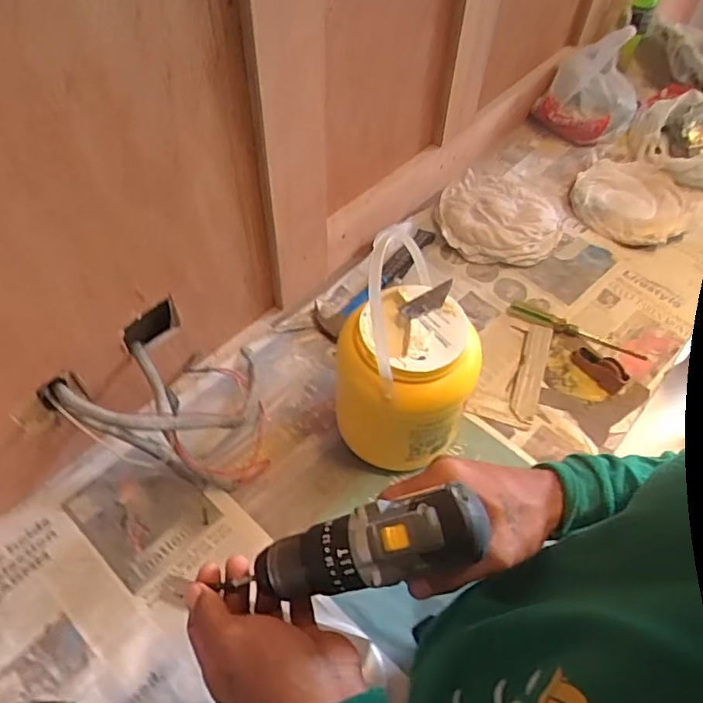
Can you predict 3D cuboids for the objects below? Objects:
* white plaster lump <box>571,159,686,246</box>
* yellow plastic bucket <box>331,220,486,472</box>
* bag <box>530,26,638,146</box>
[{"bbox_3d":[0.469,-0.255,0.959,0.176,0.038,0.207,17,55,11],"label":"white plaster lump"},{"bbox_3d":[0.060,0.018,0.657,0.156,0.263,0.149,1,53,-1],"label":"yellow plastic bucket"},{"bbox_3d":[0.428,-0.476,1.016,0.170,0.152,0.117,25,57,17],"label":"bag"}]

